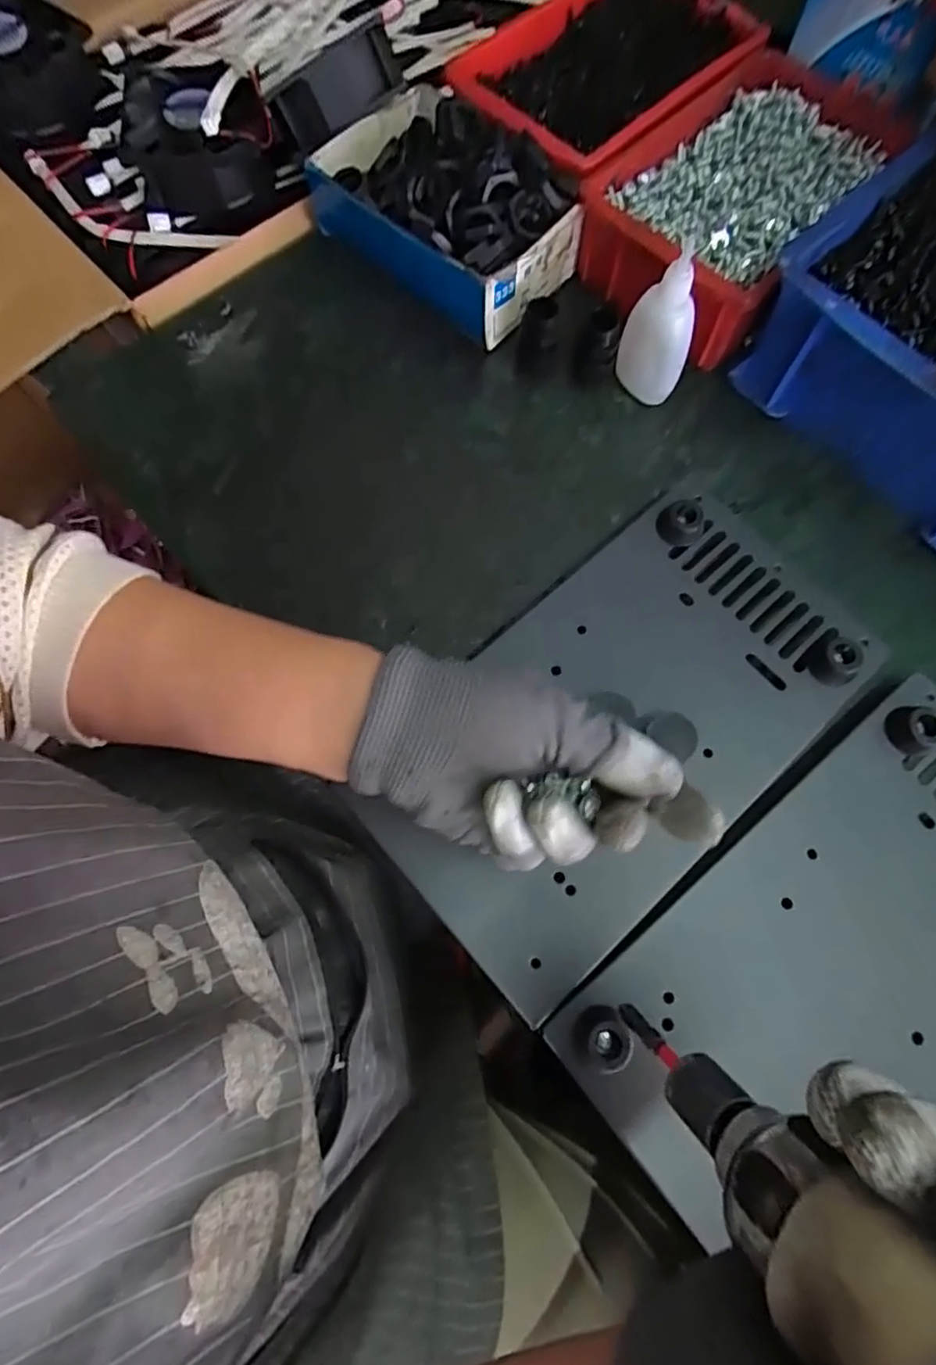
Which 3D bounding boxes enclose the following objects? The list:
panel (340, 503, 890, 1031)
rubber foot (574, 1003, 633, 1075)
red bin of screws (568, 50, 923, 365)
[{"bbox_3d":[0.081,0.017,0.321,0.266,0.018,0.153,-42,77,-11],"label":"panel"},{"bbox_3d":[0.059,0.156,0.271,0.023,0.012,0.025,0,73,1],"label":"rubber foot"},{"bbox_3d":[0.171,-0.307,0.410,0.131,0.060,0.217,42,78,12],"label":"red bin of screws"}]

